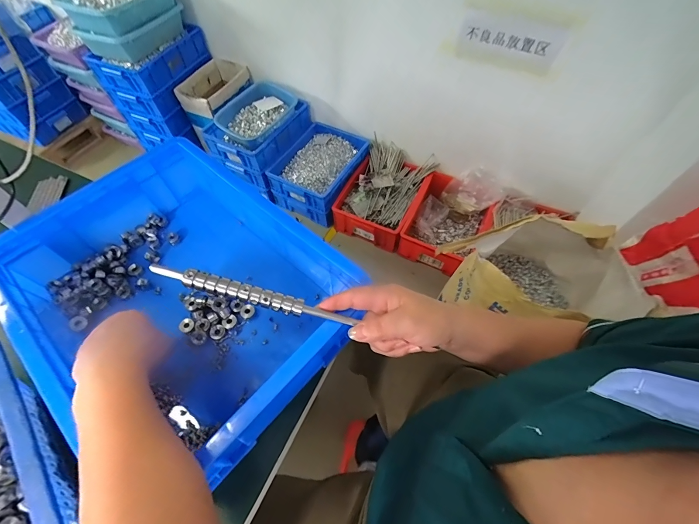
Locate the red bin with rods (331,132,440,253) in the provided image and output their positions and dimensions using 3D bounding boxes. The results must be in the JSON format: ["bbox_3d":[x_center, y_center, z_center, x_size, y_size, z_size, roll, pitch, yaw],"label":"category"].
[{"bbox_3d":[0.158,-0.311,1.488,0.333,0.159,0.475,24,61,15],"label":"red bin with rods"}]

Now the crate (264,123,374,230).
[{"bbox_3d":[-0.131,-0.440,1.551,0.335,0.163,0.455,23,61,15],"label":"crate"}]

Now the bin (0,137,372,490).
[{"bbox_3d":[-0.222,0.035,0.430,0.390,0.122,0.300,37,65,22],"label":"bin"}]

